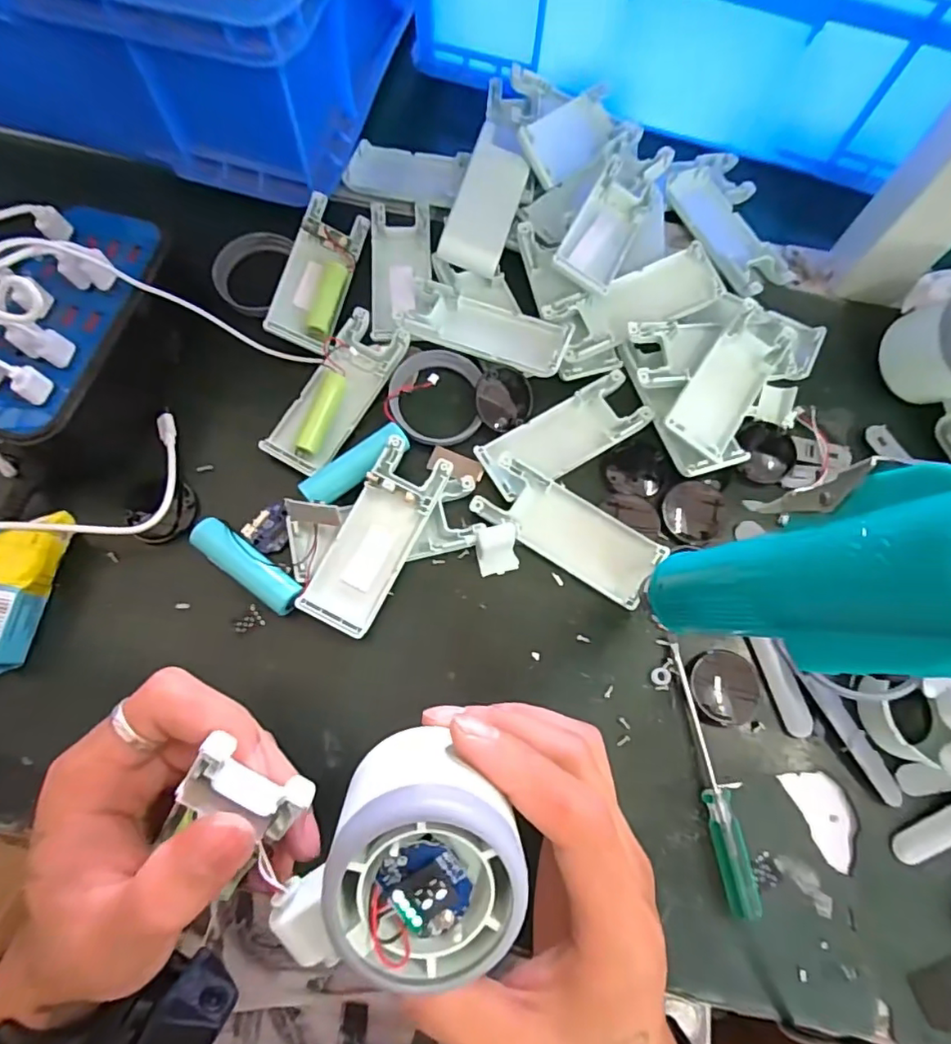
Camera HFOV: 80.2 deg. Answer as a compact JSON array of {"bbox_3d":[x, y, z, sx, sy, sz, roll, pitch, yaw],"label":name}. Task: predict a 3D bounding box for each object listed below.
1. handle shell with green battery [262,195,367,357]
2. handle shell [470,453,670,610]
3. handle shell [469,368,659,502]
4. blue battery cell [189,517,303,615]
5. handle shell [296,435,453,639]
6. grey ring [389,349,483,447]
[{"bbox_3d":[-0.099,-0.157,0.354,0.037,0.018,0.099,11,75,2],"label":"handle shell with green battery"},{"bbox_3d":[0.052,0.005,0.315,0.103,0.013,0.037,31,74,8],"label":"handle shell"},{"bbox_3d":[0.052,-0.053,0.333,0.102,0.014,0.039,-30,76,-11],"label":"handle shell"},{"bbox_3d":[-0.122,0.024,0.304,0.068,0.015,0.020,37,75,9],"label":"blue battery cell"},{"bbox_3d":[-0.053,0.008,0.306,0.038,0.026,0.103,26,73,6],"label":"handle shell"},{"bbox_3d":[-0.024,-0.075,0.340,0.054,0.011,0.060,2,72,-1],"label":"grey ring"}]

